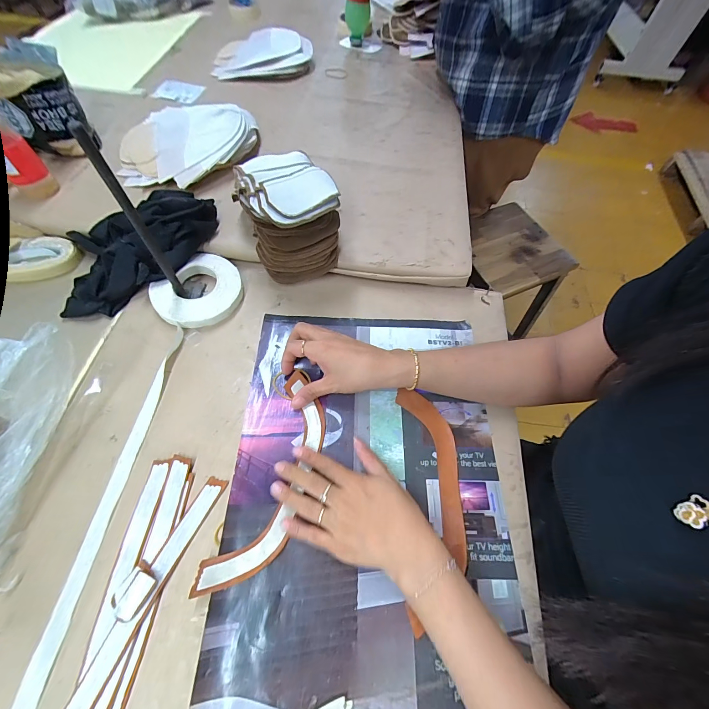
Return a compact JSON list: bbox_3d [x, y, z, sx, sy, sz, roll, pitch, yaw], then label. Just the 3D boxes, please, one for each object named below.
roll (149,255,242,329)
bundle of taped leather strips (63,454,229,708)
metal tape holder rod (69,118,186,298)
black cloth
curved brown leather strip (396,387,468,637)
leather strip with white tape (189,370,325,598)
[{"bbox_3d":[-0.212,-0.088,0.451,0.099,0.026,0.116,35,65,16],"label":"roll"},{"bbox_3d":[-0.201,0.204,0.301,0.076,0.011,0.206,15,62,6],"label":"bundle of taped leather strips"},{"bbox_3d":[-0.230,-0.136,0.351,0.013,0.198,0.015,-22,65,-14],"label":"metal tape holder rod"},{"bbox_3d":[-0.305,-0.156,0.461,0.223,0.069,0.139,-23,65,-15],"label":"black cloth"},{"bbox_3d":[0.083,0.148,0.349,0.063,0.005,0.225,2,61,-2],"label":"curved brown leather strip"},{"bbox_3d":[-0.083,0.125,0.349,0.070,0.012,0.230,14,61,5],"label":"leather strip with white tape"}]

